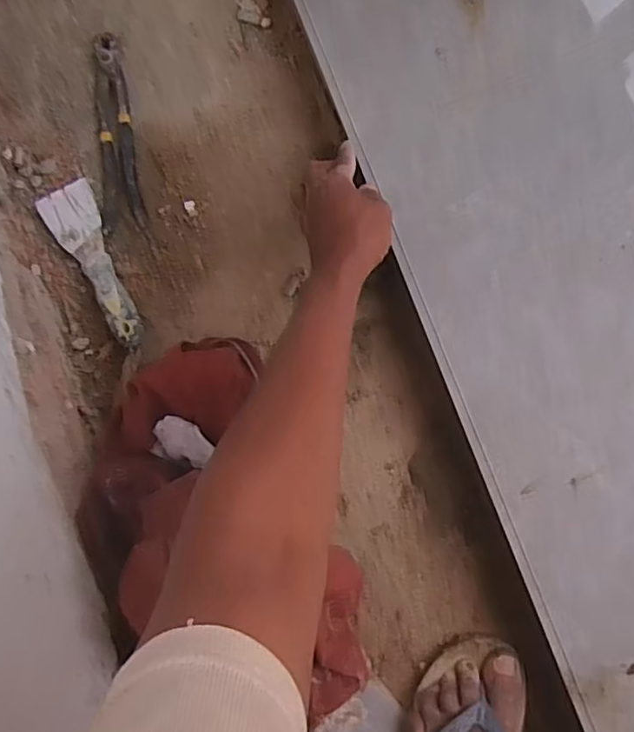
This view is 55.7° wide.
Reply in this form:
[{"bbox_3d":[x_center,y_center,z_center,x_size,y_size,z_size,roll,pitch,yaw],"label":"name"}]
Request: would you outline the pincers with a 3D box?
[{"bbox_3d":[-0.221,-0.253,0.648,0.044,0.014,0.214,-10,85,7],"label":"pincers"}]

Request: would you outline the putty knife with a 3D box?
[{"bbox_3d":[-0.232,-0.107,0.634,0.056,0.026,0.192,-30,83,5],"label":"putty knife"}]

